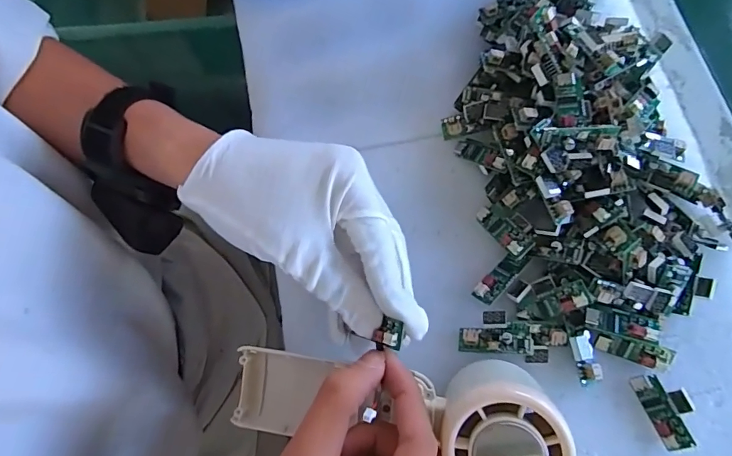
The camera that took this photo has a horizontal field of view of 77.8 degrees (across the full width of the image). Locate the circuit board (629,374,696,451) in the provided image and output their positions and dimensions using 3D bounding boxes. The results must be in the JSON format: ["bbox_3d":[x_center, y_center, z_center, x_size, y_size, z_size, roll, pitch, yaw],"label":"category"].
[{"bbox_3d":[0.161,0.096,0.242,0.021,0.011,0.038,-22,74,-4],"label":"circuit board"}]

